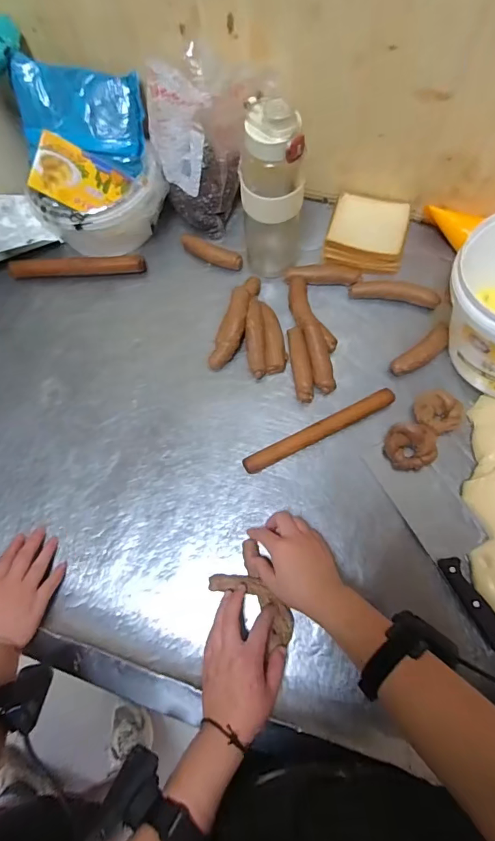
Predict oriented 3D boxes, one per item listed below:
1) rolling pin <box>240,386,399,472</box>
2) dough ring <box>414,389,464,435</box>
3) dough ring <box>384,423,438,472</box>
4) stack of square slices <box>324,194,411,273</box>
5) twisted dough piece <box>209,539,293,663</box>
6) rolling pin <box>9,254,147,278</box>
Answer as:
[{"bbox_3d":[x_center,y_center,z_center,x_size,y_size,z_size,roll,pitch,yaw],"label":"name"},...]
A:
[{"bbox_3d":[0.106,0.016,0.625,0.240,0.027,0.027,-26,74,-6],"label":"rolling pin"},{"bbox_3d":[0.279,-0.011,0.623,0.060,0.031,0.062,-1,71,2],"label":"dough ring"},{"bbox_3d":[0.231,0.038,0.607,0.070,0.033,0.063,0,71,2],"label":"dough ring"},{"bbox_3d":[0.204,-0.317,0.727,0.127,0.039,0.129,13,74,6],"label":"stack of square slices"},{"bbox_3d":[0.014,0.232,0.557,0.077,0.018,0.124,-39,73,-10],"label":"twisted dough piece"},{"bbox_3d":[-0.298,-0.268,0.746,0.236,0.027,0.028,-2,73,1],"label":"rolling pin"}]

